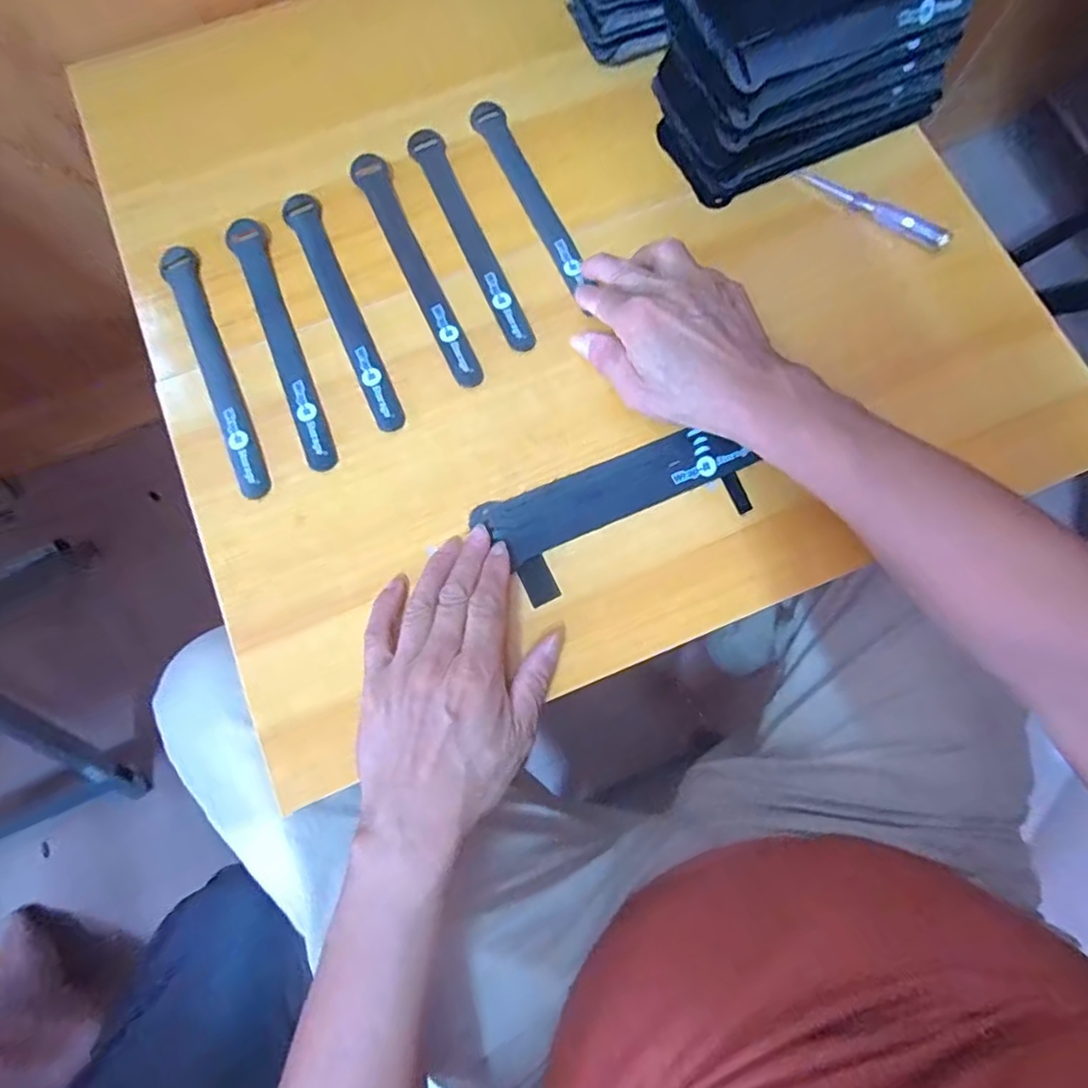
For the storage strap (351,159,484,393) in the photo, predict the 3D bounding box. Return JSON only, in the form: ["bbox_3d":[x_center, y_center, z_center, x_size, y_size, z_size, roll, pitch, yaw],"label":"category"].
[{"bbox_3d":[-0.091,-0.196,0.437,0.025,0.007,0.194,-23,78,-6],"label":"storage strap"}]

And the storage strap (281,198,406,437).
[{"bbox_3d":[-0.140,-0.166,0.432,0.024,0.004,0.197,-25,78,-6],"label":"storage strap"}]

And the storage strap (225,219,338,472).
[{"bbox_3d":[-0.180,-0.141,0.426,0.024,0.004,0.197,-21,78,-5],"label":"storage strap"}]

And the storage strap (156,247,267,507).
[{"bbox_3d":[-0.225,-0.121,0.421,0.021,0.004,0.196,-23,78,-6],"label":"storage strap"}]

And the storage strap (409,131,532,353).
[{"bbox_3d":[-0.054,-0.221,0.445,0.025,0.004,0.196,-22,78,-6],"label":"storage strap"}]

